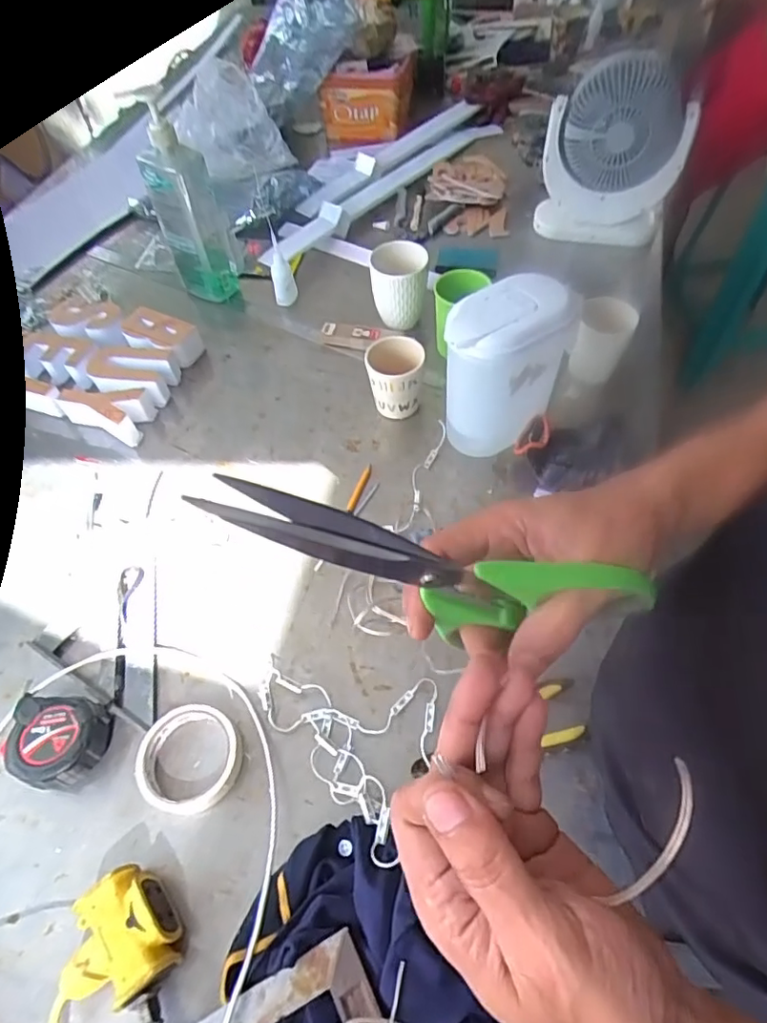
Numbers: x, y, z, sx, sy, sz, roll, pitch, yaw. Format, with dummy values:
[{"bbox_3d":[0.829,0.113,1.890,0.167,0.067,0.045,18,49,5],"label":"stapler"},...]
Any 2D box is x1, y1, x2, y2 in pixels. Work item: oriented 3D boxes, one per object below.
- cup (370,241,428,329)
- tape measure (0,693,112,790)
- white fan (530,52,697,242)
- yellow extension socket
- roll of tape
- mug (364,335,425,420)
[{"bbox_3d":[0.025,-0.322,0.832,0.081,0.107,0.073,-8,53,1],"label":"cup"},{"bbox_3d":[-0.305,0.218,0.536,0.084,0.043,0.080,-1,57,2],"label":"tape measure"},{"bbox_3d":[0.347,-0.540,0.863,0.197,0.244,0.094,15,59,12],"label":"white fan"},{"bbox_3d":[-0.205,0.336,0.441,0.084,0.045,0.084,36,65,28],"label":"yellow extension socket"},{"bbox_3d":[-0.178,0.228,0.524,0.086,0.028,0.090,-1,57,2],"label":"roll of tape"},{"bbox_3d":[0.018,-0.169,0.743,0.073,0.091,0.071,-3,54,4],"label":"mug"}]

